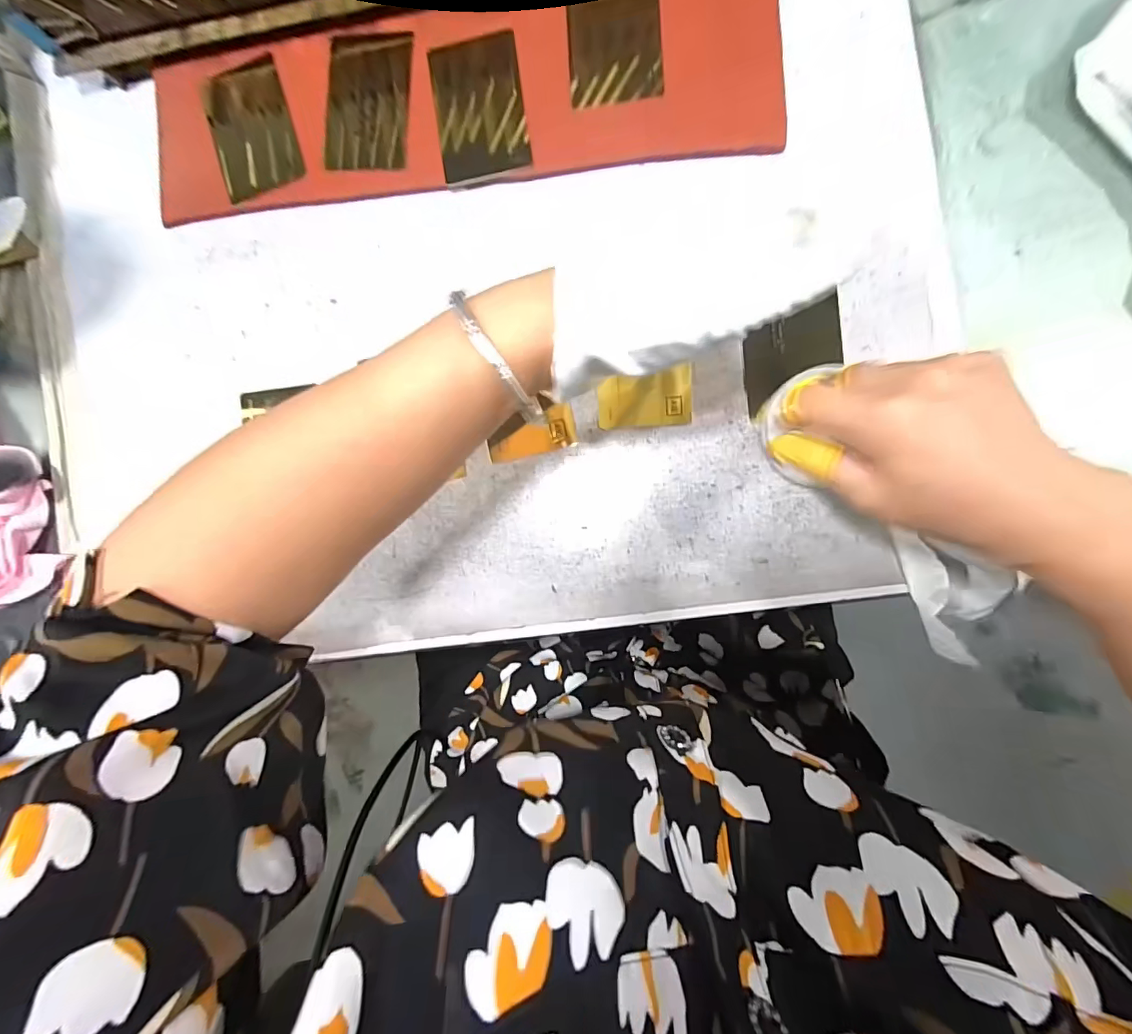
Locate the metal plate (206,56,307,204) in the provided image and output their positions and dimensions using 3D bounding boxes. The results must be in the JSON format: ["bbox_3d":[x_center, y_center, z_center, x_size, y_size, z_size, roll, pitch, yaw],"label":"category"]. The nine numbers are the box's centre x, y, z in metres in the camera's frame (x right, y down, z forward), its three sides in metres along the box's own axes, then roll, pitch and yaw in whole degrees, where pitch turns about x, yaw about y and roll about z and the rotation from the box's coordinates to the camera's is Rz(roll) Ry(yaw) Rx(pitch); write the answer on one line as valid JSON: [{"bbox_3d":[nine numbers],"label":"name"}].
[{"bbox_3d":[-0.195,-0.241,0.309,0.052,0.005,0.073,-18,92,4],"label":"metal plate"}]

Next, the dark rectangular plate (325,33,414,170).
[{"bbox_3d":[-0.118,-0.256,0.302,0.052,0.009,0.082,4,89,6],"label":"dark rectangular plate"}]

